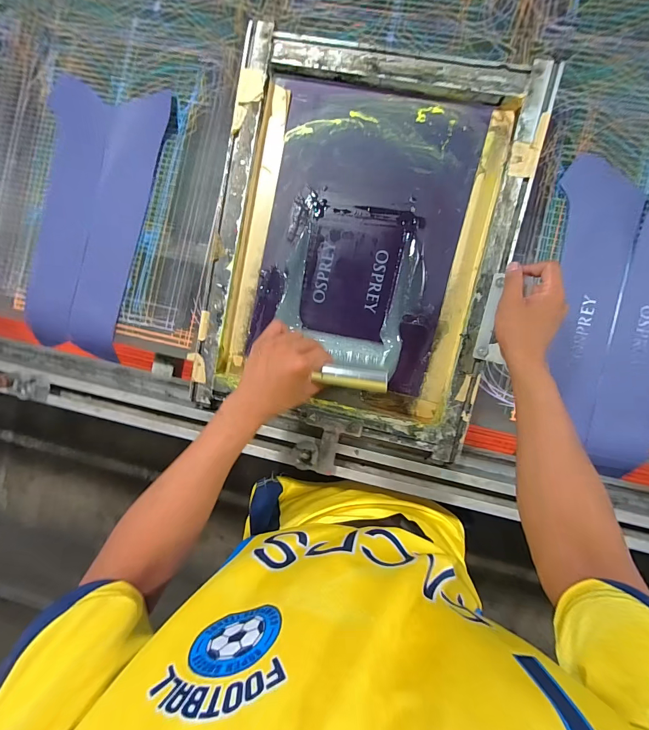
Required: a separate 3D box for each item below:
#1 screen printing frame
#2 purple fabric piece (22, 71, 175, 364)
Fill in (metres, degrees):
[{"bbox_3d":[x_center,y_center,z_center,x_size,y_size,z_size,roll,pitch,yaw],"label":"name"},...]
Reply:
[{"bbox_3d":[0.046,-0.167,0.528,0.420,0.032,0.532,13,97,5],"label":"screen printing frame"},{"bbox_3d":[-0.397,-0.247,0.610,0.202,0.009,0.441,11,90,6],"label":"purple fabric piece"}]

